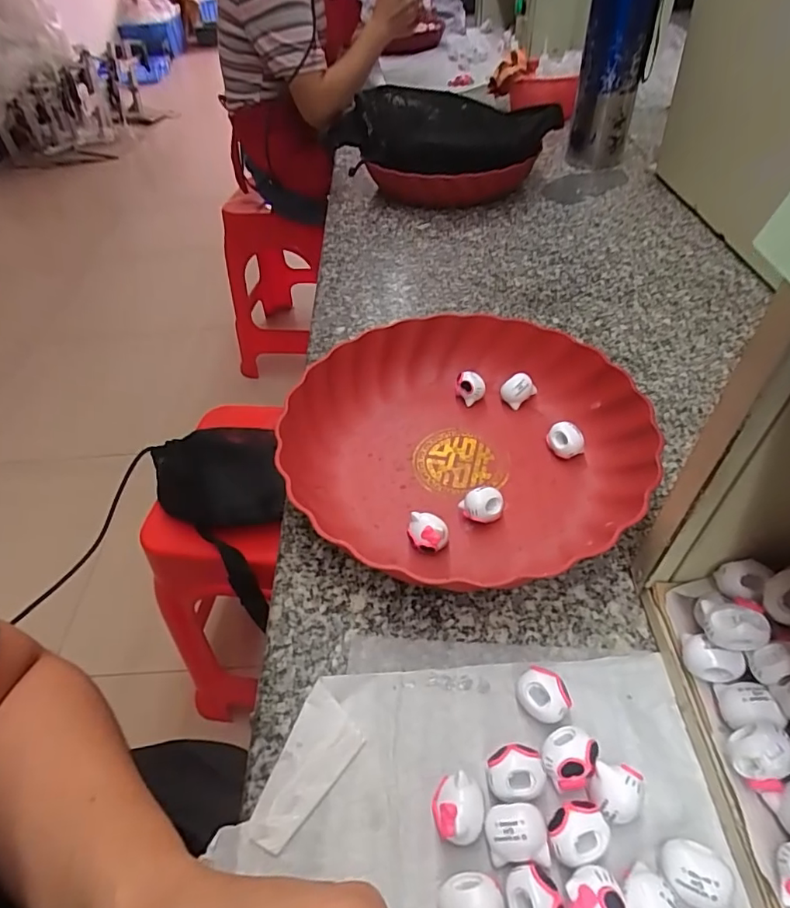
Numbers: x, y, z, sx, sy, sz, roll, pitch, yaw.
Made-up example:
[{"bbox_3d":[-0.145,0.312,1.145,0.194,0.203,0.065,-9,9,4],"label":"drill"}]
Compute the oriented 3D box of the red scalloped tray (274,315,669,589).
[{"bbox_3d":[0.045,-0.015,0.381,0.243,0.052,0.223,-7,46,-3],"label":"red scalloped tray"}]

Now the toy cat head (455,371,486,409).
[{"bbox_3d":[0.060,-0.051,0.420,0.023,0.025,0.016,3,47,7],"label":"toy cat head"}]

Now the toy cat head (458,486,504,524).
[{"bbox_3d":[0.057,0.035,0.342,0.025,0.024,0.017,-16,47,-11],"label":"toy cat head"}]

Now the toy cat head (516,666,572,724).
[{"bbox_3d":[0.073,0.121,0.260,0.025,0.020,0.020,26,53,26],"label":"toy cat head"}]

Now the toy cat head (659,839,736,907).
[{"bbox_3d":[0.119,0.168,0.209,0.024,0.019,0.021,11,48,14],"label":"toy cat head"}]

